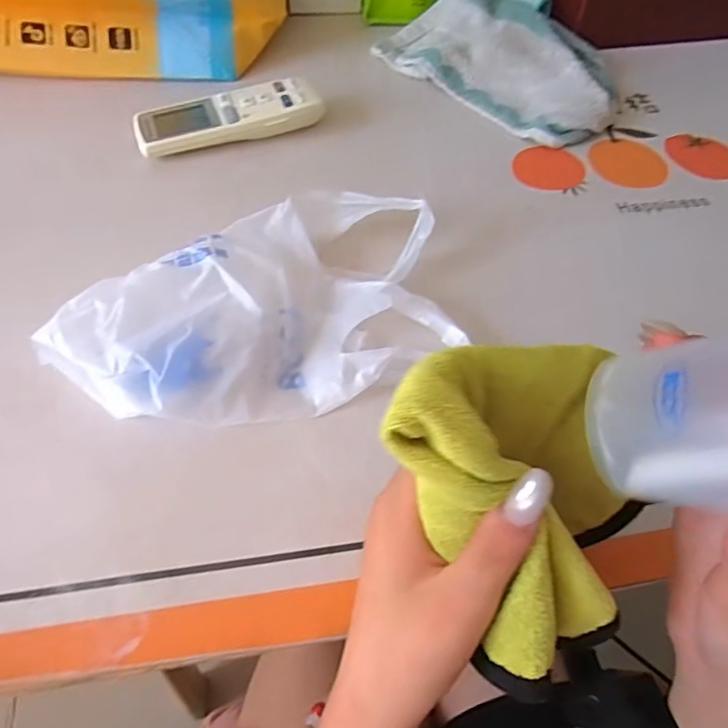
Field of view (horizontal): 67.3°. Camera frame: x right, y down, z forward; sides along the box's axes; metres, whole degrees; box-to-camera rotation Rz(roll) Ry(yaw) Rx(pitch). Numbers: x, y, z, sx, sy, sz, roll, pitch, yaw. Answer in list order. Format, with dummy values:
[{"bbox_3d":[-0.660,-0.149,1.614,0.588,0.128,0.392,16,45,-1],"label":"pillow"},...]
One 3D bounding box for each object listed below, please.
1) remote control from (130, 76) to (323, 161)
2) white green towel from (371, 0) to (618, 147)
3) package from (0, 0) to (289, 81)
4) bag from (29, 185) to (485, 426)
[{"bbox_3d":[-0.109,-0.204,0.448,0.149,0.021,0.056,-12,57,-11],"label":"remote control"},{"bbox_3d":[0.143,-0.298,0.520,0.227,0.041,0.159,39,62,22],"label":"white green towel"},{"bbox_3d":[-0.233,-0.319,0.486,0.314,0.073,0.099,-4,55,-6],"label":"package"},{"bbox_3d":[-0.064,-0.035,0.334,0.231,0.037,0.139,-15,57,-13],"label":"bag"}]

